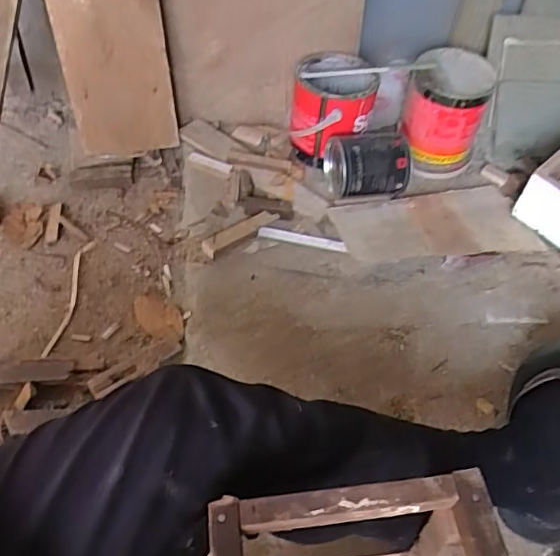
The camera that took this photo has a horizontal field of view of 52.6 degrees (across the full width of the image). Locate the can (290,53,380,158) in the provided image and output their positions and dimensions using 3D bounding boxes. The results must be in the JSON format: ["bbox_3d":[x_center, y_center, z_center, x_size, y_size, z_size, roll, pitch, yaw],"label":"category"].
[{"bbox_3d":[0.097,-0.313,1.071,0.148,0.150,0.153,9,49,1],"label":"can"}]

